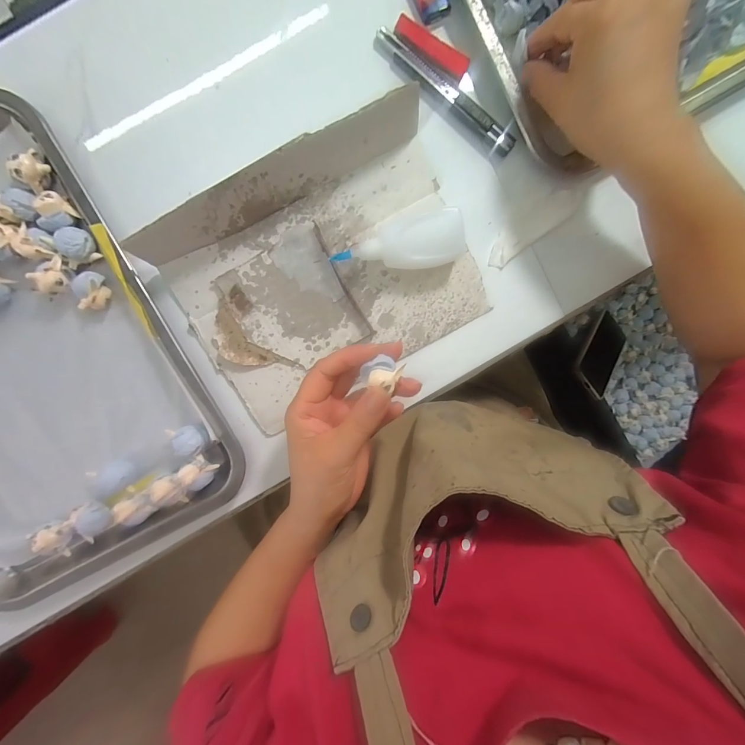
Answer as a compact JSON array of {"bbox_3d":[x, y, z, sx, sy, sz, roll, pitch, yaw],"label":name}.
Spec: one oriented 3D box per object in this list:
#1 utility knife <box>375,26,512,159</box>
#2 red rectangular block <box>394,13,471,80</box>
[{"bbox_3d":[0.060,-0.224,0.278,0.136,0.009,0.013,38,94,-8],"label":"utility knife"},{"bbox_3d":[0.047,-0.256,0.274,0.062,0.004,0.018,31,95,-7],"label":"red rectangular block"}]

